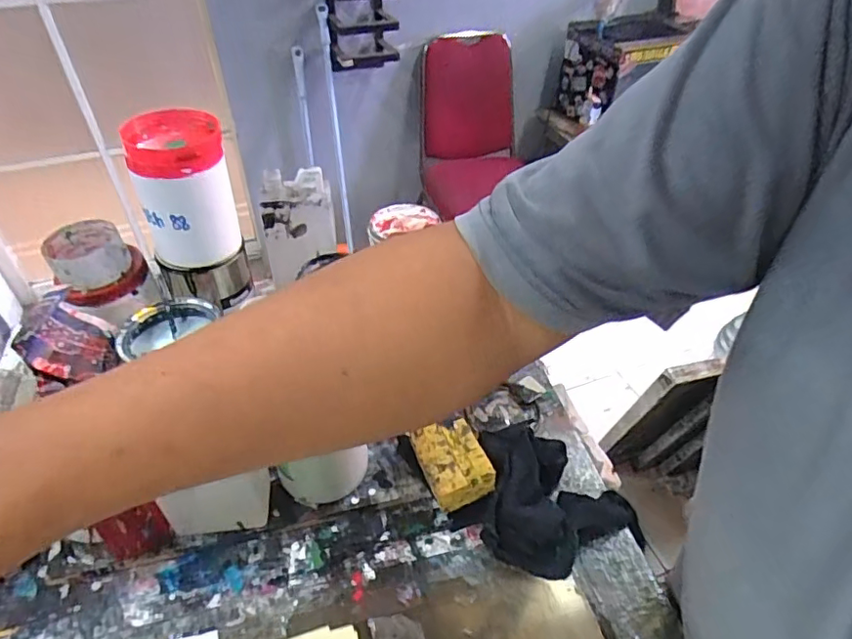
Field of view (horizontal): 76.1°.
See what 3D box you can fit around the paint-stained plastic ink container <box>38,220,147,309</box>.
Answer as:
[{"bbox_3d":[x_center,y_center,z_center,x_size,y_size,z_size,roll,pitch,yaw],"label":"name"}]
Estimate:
[{"bbox_3d":[-0.392,-0.070,0.648,0.092,0.061,0.089,-24,48,-26],"label":"paint-stained plastic ink container"}]

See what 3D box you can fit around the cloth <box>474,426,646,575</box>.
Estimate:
[{"bbox_3d":[0.141,0.194,0.610,0.165,0.056,0.155,-8,43,-10],"label":"cloth"}]

